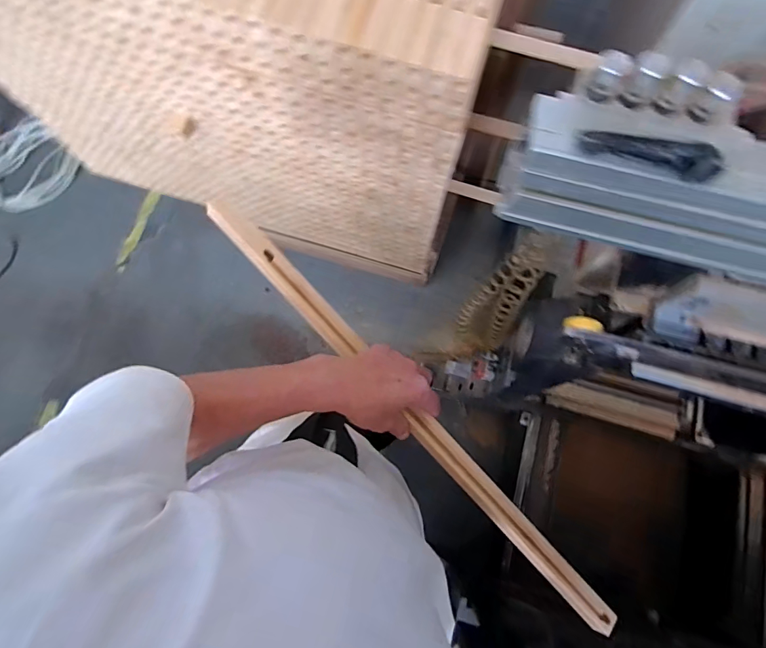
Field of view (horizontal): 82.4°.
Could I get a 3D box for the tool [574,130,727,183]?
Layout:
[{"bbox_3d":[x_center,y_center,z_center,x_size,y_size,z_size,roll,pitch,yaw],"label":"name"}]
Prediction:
[{"bbox_3d":[0.183,-0.118,0.300,0.089,0.026,0.015,20,76,6],"label":"tool"}]

